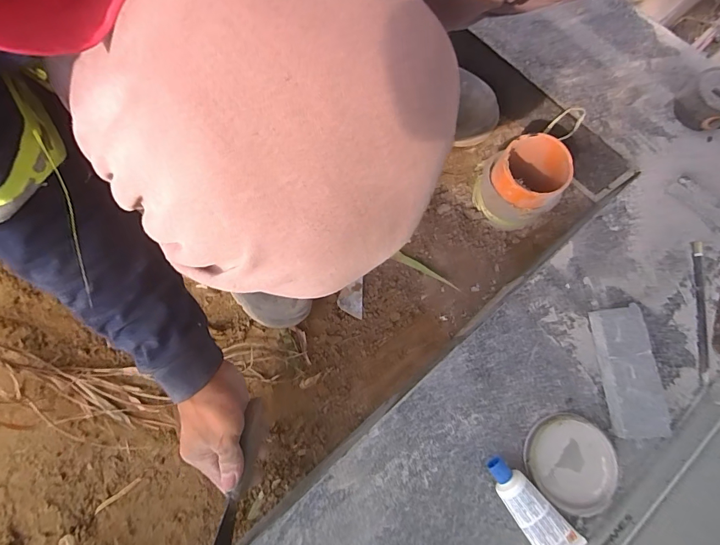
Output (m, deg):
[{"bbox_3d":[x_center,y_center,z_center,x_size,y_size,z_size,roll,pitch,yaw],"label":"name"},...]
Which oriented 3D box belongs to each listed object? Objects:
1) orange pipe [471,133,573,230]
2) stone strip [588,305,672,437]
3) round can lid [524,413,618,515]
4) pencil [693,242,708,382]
[{"bbox_3d":[0.213,-0.109,0.505,0.077,0.095,0.076,-19,75,-5],"label":"orange pipe"},{"bbox_3d":[0.281,0.102,0.406,0.051,0.022,0.130,-4,73,0],"label":"stone strip"},{"bbox_3d":[0.212,0.189,0.388,0.090,0.009,0.085,0,73,1],"label":"round can lid"},{"bbox_3d":[0.380,0.039,0.434,0.012,0.006,0.157,11,73,4],"label":"pencil"}]

